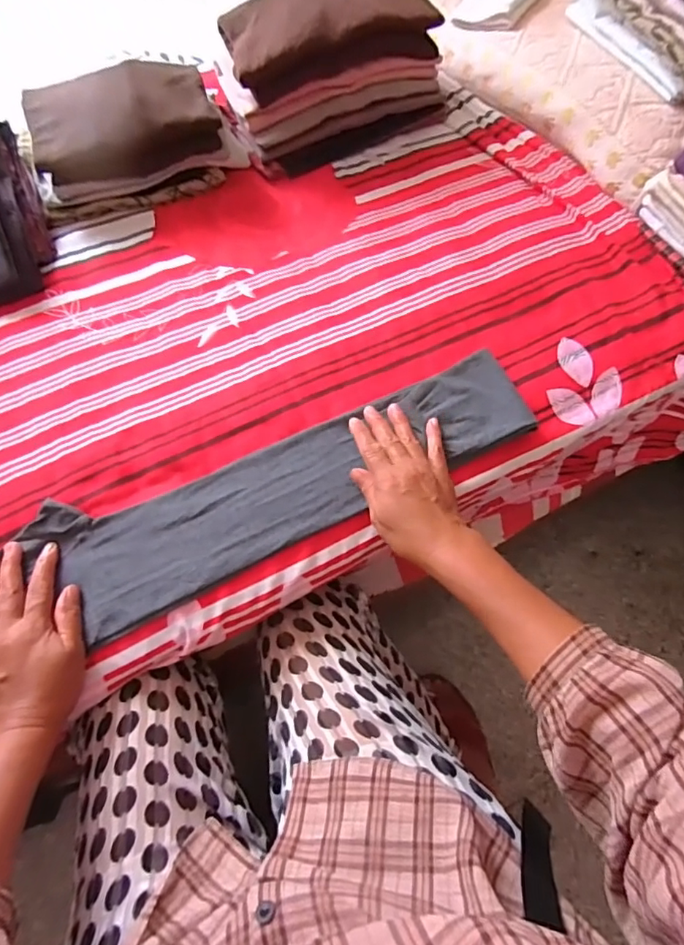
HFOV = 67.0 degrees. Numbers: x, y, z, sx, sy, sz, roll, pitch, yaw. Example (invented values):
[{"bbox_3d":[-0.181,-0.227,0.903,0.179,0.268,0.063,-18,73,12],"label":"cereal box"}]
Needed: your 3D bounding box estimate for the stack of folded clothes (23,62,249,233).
[{"bbox_3d":[-0.286,-0.452,0.692,0.262,0.108,0.142,-22,67,-7],"label":"stack of folded clothes"}]

